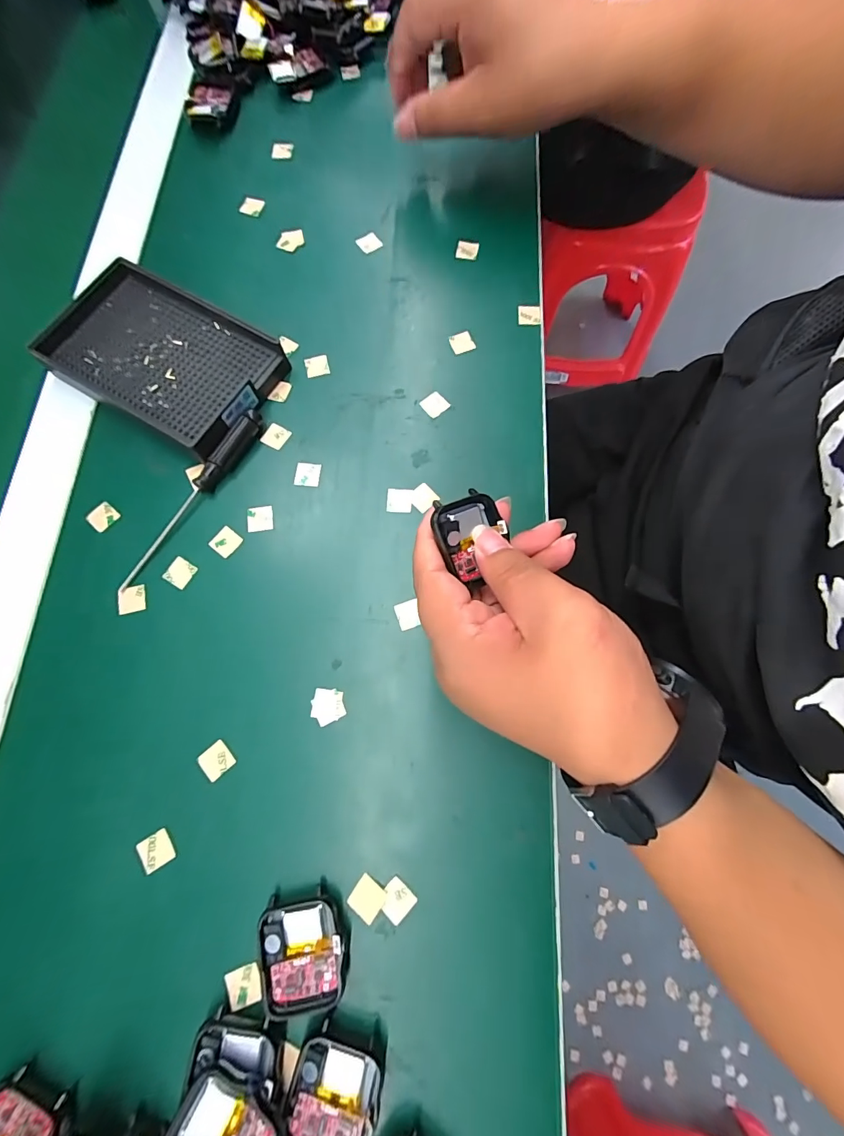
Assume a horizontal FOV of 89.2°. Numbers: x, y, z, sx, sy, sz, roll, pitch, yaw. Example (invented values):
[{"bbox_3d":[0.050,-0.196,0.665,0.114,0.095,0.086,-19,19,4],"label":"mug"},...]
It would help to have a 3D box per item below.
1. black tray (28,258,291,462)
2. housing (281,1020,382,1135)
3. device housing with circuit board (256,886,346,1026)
[{"bbox_3d":[-0.170,-0.137,0.281,0.140,0.023,0.090,28,76,7],"label":"black tray"},{"bbox_3d":[-0.039,0.228,0.184,0.037,0.009,0.041,15,75,4],"label":"housing"},{"bbox_3d":[-0.055,0.179,0.200,0.038,0.012,0.045,-7,74,-2],"label":"device housing with circuit board"}]

